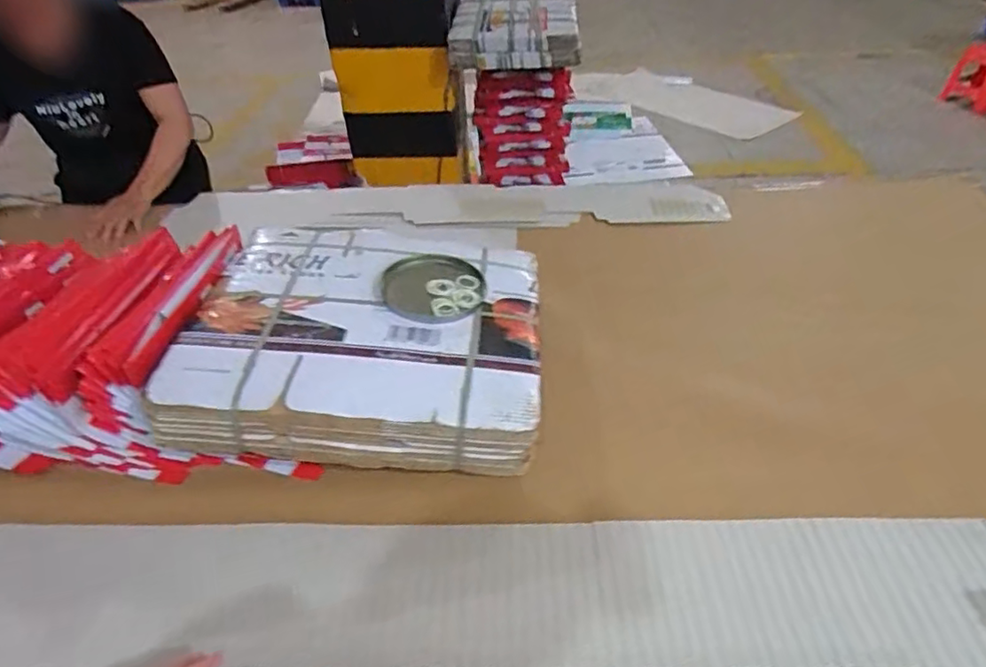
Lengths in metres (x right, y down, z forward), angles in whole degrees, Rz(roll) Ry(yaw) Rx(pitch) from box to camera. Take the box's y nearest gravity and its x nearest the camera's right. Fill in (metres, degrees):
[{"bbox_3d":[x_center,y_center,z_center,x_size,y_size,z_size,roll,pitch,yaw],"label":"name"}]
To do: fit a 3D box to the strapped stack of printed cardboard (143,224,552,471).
[{"bbox_3d":[-0.189,0.002,0.952,0.519,0.128,0.442,-1,40,4],"label":"strapped stack of printed cardboard"}]

